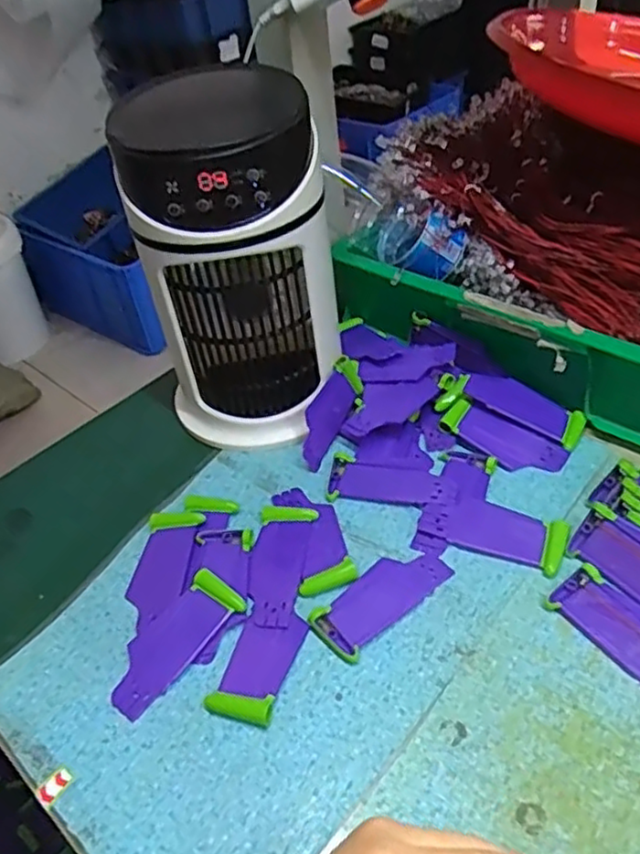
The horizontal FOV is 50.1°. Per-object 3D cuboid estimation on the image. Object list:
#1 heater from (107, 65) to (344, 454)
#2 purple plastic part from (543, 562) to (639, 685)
[{"bbox_3d":[-0.058,-0.109,0.501,0.132,0.235,0.125,-9,42,1],"label":"heater"},{"bbox_3d":[0.171,0.114,0.377,0.036,0.011,0.087,-30,45,-23],"label":"purple plastic part"}]

